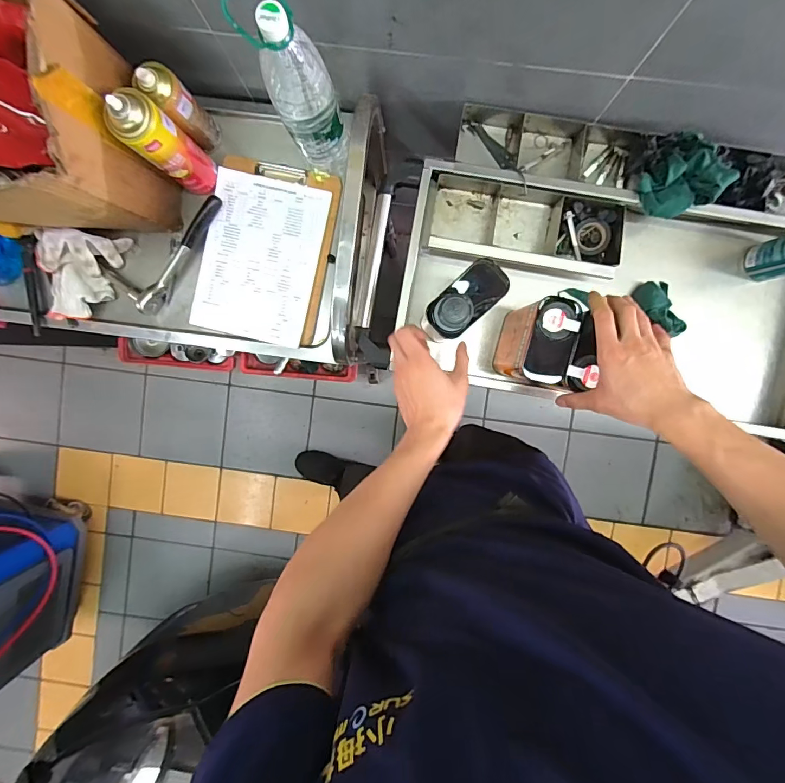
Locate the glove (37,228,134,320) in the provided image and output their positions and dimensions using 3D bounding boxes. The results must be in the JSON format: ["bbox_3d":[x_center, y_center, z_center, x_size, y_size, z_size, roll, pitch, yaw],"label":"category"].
[{"bbox_3d":[-0.577,-0.216,0.782,0.117,0.062,0.180,22,95,1],"label":"glove"}]

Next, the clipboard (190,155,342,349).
[{"bbox_3d":[-0.230,-0.257,0.797,0.225,0.021,0.314,14,93,1],"label":"clipboard"}]

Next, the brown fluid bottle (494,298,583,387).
[{"bbox_3d":[0.216,-0.076,0.667,0.064,0.194,0.113,13,95,1],"label":"brown fluid bottle"}]

